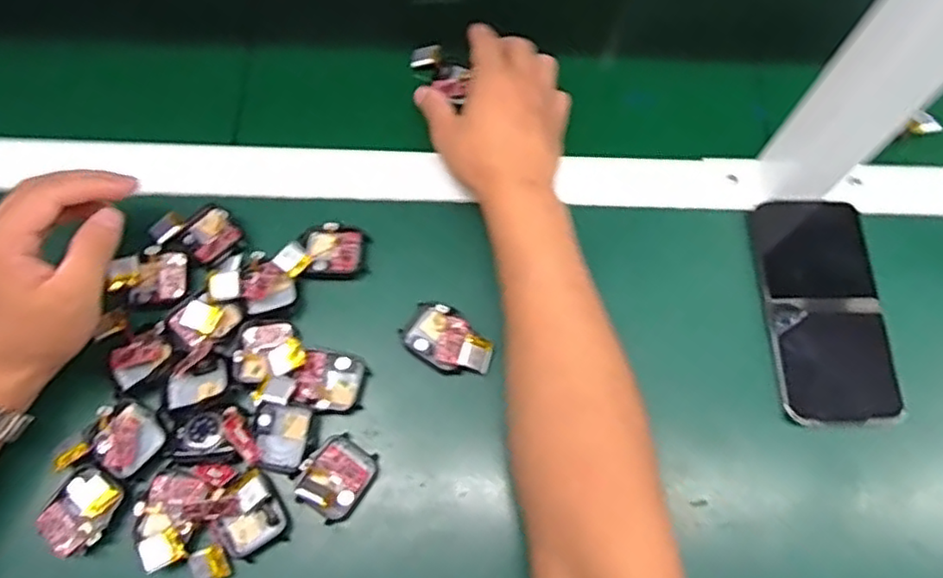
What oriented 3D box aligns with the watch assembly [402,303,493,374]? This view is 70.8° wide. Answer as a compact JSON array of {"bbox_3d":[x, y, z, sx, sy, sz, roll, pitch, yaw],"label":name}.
[{"bbox_3d":[-0.015,0.035,0.438,0.059,0.014,0.036,32,71,10],"label":"watch assembly"}]

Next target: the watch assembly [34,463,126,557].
[{"bbox_3d":[-0.233,0.131,0.392,0.038,0.008,0.047,24,70,7],"label":"watch assembly"}]

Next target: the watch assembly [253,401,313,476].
[{"bbox_3d":[-0.120,0.093,0.413,0.033,0.012,0.040,9,69,2],"label":"watch assembly"}]

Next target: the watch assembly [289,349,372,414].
[{"bbox_3d":[-0.092,0.060,0.429,0.042,0.015,0.038,10,69,2],"label":"watch assembly"}]

